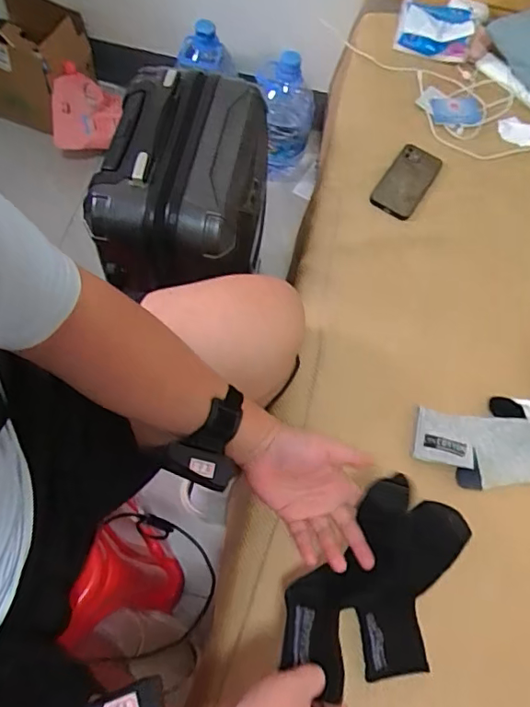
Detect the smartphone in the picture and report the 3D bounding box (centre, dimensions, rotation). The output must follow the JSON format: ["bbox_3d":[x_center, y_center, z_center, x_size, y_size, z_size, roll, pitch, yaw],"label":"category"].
[{"bbox_3d":[0.239,-0.288,0.900,0.072,0.012,0.157,31,66,10],"label":"smartphone"}]

